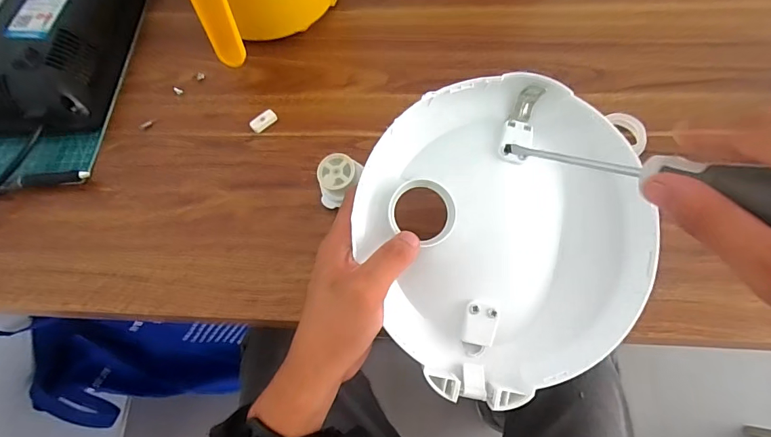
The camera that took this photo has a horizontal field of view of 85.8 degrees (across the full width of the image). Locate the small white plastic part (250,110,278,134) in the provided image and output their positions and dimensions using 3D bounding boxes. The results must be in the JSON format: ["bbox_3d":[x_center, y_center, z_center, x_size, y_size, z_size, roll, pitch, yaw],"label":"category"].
[{"bbox_3d":[-0.117,-0.094,0.402,0.013,0.009,0.027,39,74,17],"label":"small white plastic part"}]

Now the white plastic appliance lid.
[{"bbox_3d":[0.087,0.008,0.294,0.198,0.037,0.205,1,84,-6],"label":"white plastic appliance lid"}]

